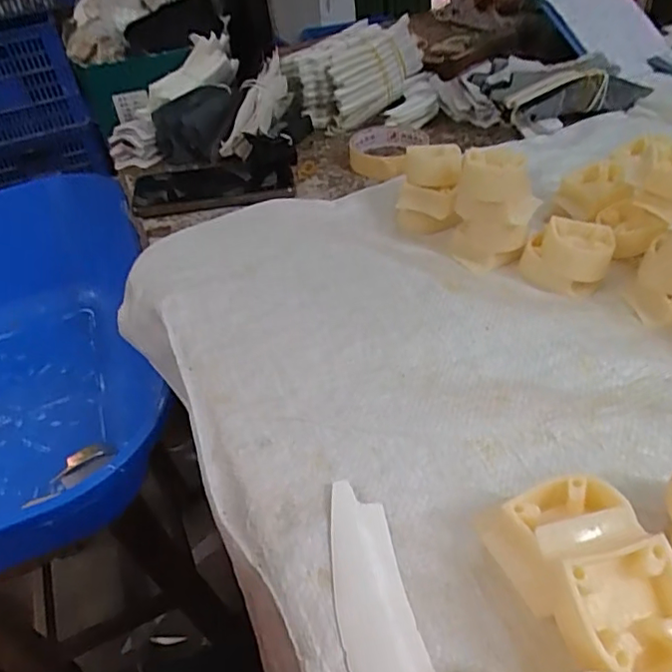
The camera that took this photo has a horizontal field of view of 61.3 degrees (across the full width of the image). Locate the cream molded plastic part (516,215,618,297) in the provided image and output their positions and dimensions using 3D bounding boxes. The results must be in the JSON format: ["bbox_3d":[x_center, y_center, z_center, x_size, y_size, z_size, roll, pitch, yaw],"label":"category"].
[{"bbox_3d":[0.174,-0.063,0.429,0.061,0.031,0.052,10,44,17],"label":"cream molded plastic part"}]

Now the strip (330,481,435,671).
[{"bbox_3d":[0.022,0.135,0.256,0.036,0.006,0.152,-13,42,-8],"label":"strip"}]

